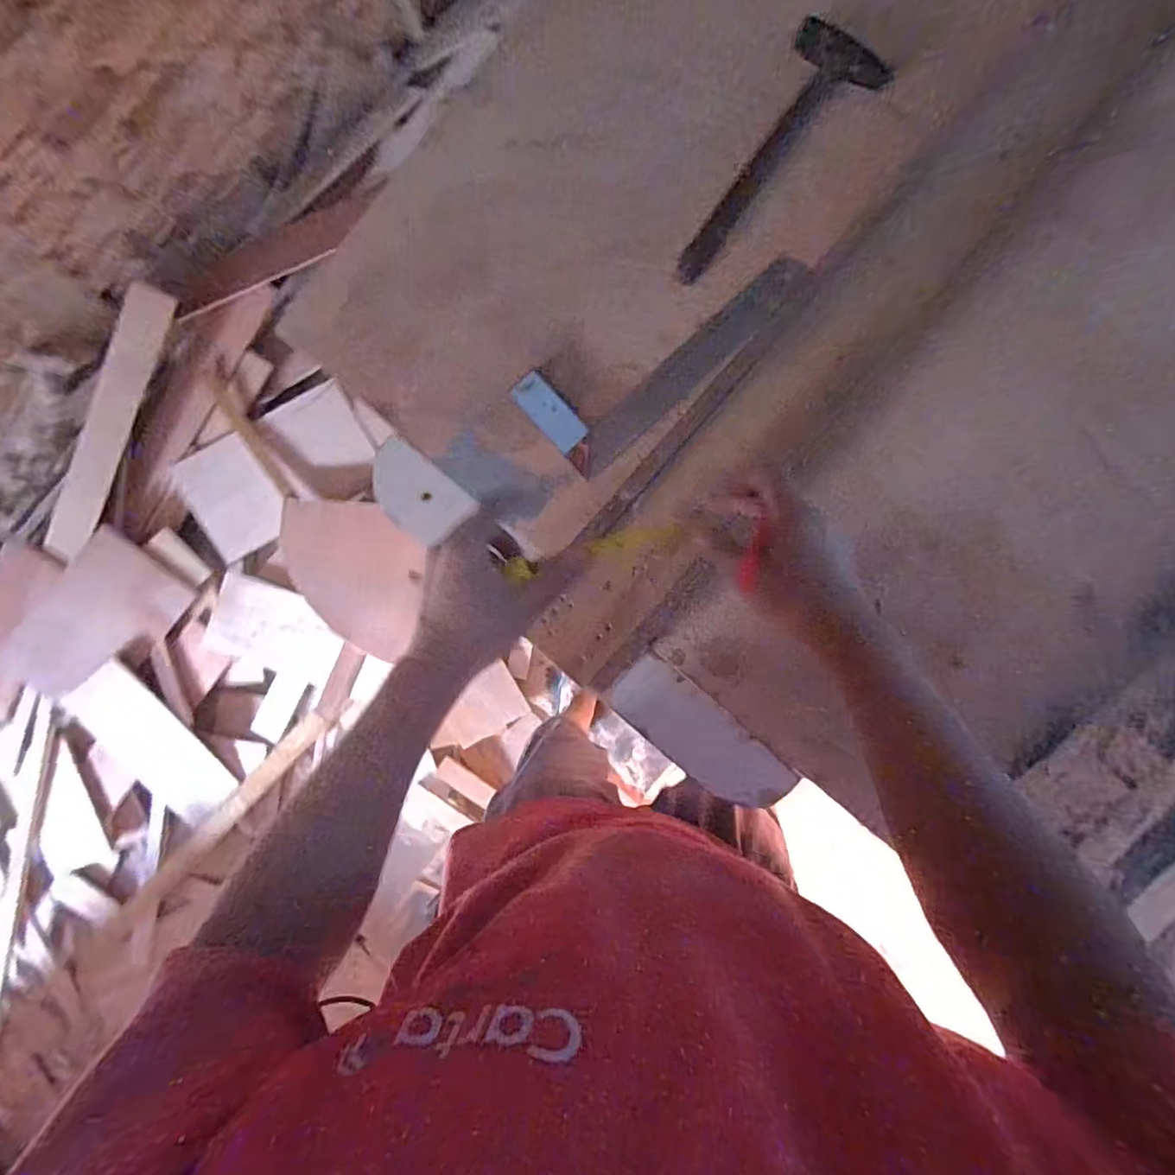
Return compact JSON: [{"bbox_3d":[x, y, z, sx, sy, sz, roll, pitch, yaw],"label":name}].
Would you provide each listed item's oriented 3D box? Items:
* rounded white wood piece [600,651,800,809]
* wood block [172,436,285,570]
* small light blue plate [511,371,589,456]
[{"bbox_3d":[0.114,0.153,0.577,0.199,0.008,0.071,41,92,4],"label":"rounded white wood piece"},{"bbox_3d":[-0.837,-0.211,1.340,0.202,0.019,0.247,-31,100,-2],"label":"wood block"},{"bbox_3d":[-0.037,-0.179,0.582,0.039,0.018,0.084,-42,86,3],"label":"small light blue plate"}]

